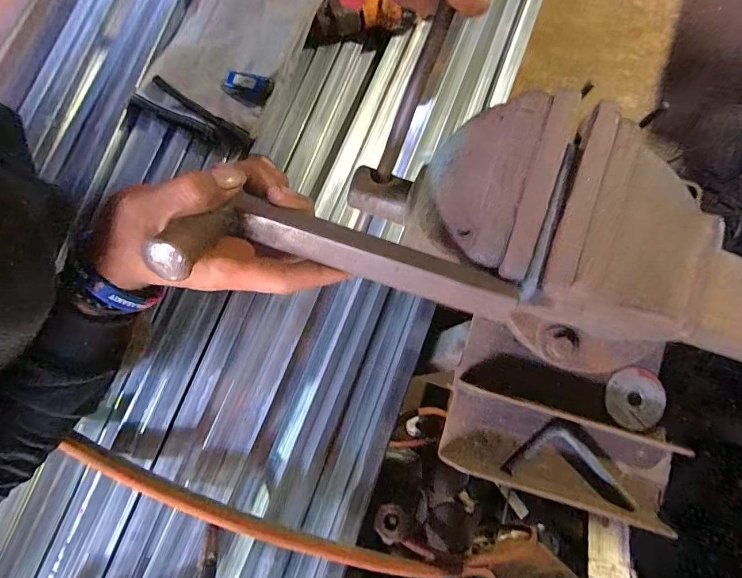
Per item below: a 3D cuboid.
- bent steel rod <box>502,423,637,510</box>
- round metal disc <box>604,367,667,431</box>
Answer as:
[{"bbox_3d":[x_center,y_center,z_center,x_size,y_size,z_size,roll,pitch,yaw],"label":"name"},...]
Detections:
[{"bbox_3d":[0.205,0.173,0.425,0.129,0.020,0.057,15,79,2],"label":"bent steel rod"},{"bbox_3d":[0.277,0.113,0.442,0.063,0.009,0.059,-2,79,-2],"label":"round metal disc"}]

